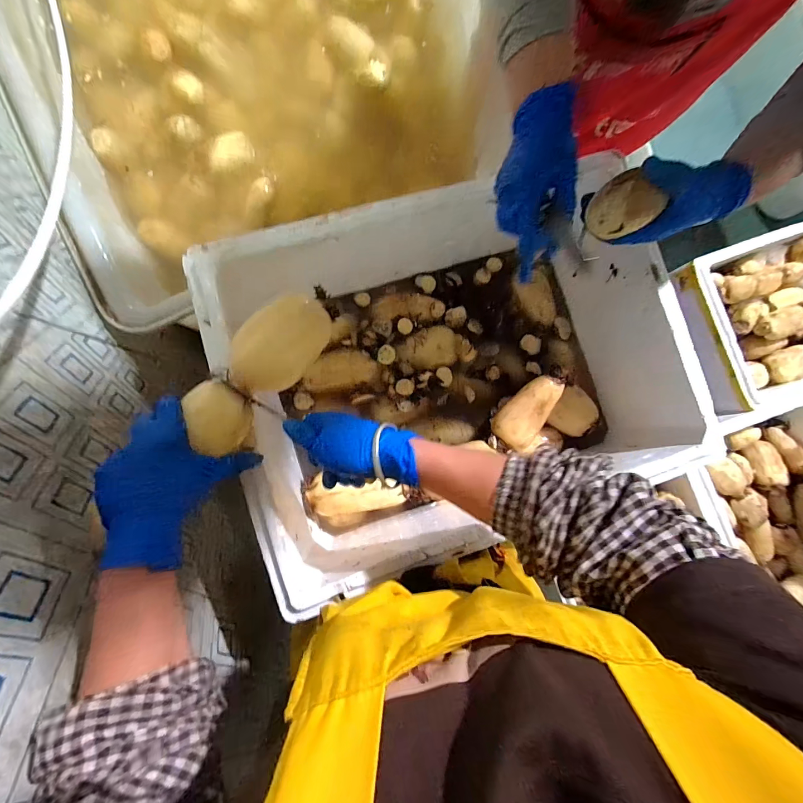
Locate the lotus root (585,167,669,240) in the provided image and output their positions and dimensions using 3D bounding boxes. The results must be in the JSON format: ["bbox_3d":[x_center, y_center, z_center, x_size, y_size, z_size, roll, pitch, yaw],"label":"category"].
[{"bbox_3d":[0.237,-0.209,0.393,0.040,0.055,0.060,-43,90,-8],"label":"lotus root"}]

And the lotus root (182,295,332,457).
[{"bbox_3d":[-0.153,-0.032,0.393,0.066,0.052,0.182,34,70,-2],"label":"lotus root"}]

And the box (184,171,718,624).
[{"bbox_3d":[0.083,-0.050,0.544,0.618,0.226,0.437,-19,87,-7],"label":"box"}]

